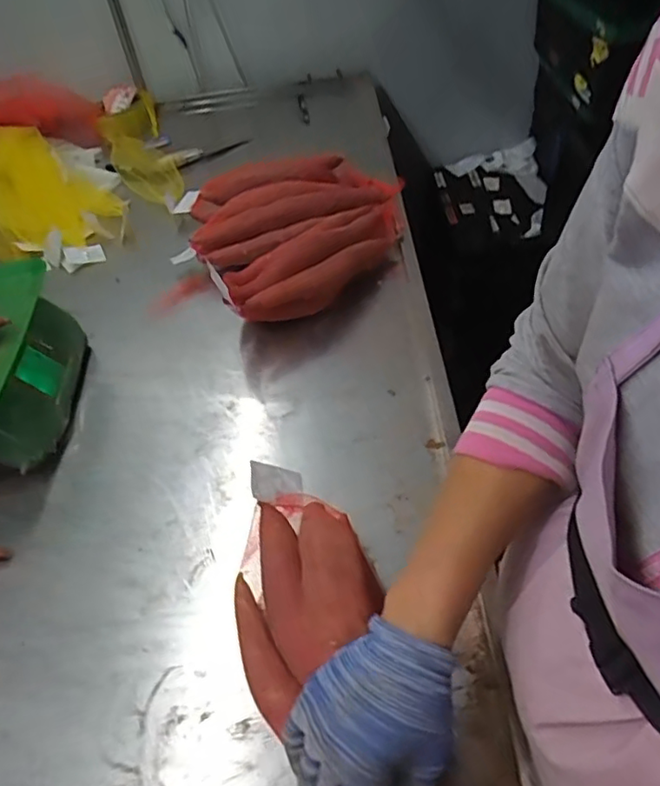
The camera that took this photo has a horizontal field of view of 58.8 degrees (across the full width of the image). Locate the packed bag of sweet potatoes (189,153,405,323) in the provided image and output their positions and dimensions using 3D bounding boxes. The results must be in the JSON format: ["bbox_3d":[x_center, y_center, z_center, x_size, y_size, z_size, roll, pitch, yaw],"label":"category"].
[{"bbox_3d":[-0.042,-0.244,0.868,0.312,0.097,0.333,-20,47,-12],"label":"packed bag of sweet potatoes"}]

